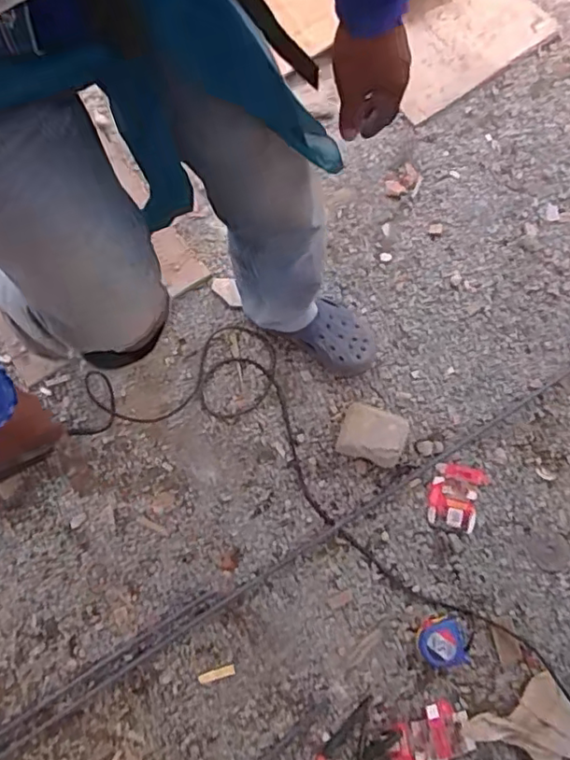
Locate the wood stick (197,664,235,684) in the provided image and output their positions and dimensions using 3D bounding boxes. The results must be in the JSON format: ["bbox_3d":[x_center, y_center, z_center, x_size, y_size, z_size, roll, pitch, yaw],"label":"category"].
[{"bbox_3d":[-0.112,0.481,0.928,0.059,0.011,0.016,-15,77,-3],"label":"wood stick"}]

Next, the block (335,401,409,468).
[{"bbox_3d":[0.154,0.094,0.994,0.112,0.078,0.090,13,77,4],"label":"block"}]

